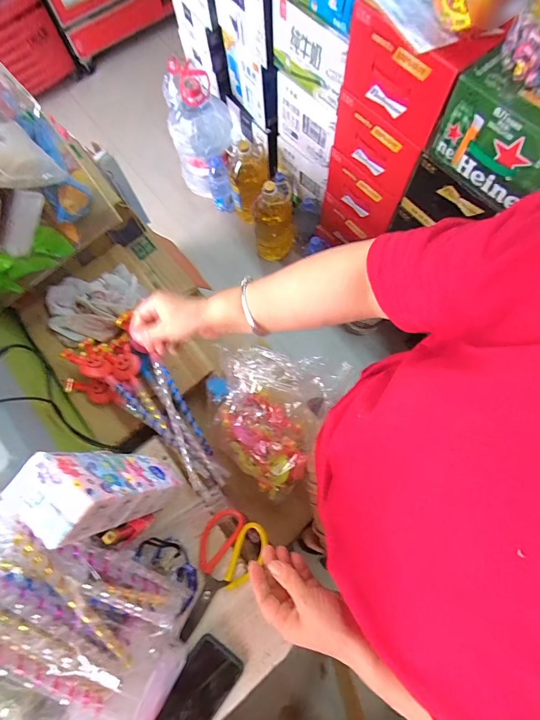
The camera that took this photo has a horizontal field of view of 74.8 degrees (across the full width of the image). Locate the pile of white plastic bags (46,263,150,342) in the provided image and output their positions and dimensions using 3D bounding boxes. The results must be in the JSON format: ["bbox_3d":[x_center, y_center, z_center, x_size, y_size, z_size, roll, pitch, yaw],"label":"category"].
[{"bbox_3d":[-0.361,-0.123,0.726,0.192,0.059,0.161,-14,73,-2],"label":"pile of white plastic bags"}]

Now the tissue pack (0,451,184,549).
[{"bbox_3d":[-0.190,0.159,0.436,0.087,0.242,0.069,30,77,10],"label":"tissue pack"}]

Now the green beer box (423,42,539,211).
[{"bbox_3d":[0.497,-0.456,0.693,0.270,0.175,0.199,41,79,13],"label":"green beer box"}]

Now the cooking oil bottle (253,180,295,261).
[{"bbox_3d":[0.015,-0.553,1.399,0.156,0.325,0.131,-1,73,2],"label":"cooking oil bottle"}]

